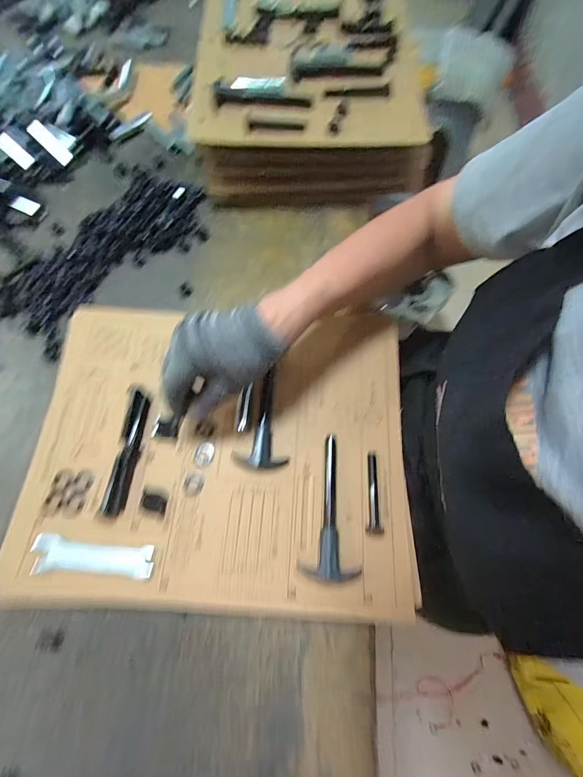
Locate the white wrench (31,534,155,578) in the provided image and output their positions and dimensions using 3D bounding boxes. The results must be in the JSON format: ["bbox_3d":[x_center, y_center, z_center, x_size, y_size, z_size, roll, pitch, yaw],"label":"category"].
[{"bbox_3d":[-0.183,0.153,0.320,0.109,0.006,0.031,3,70,1],"label":"white wrench"}]

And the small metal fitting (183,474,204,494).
[{"bbox_3d":[-0.099,0.096,0.349,0.019,0.004,0.020,0,70,0],"label":"small metal fitting"}]

